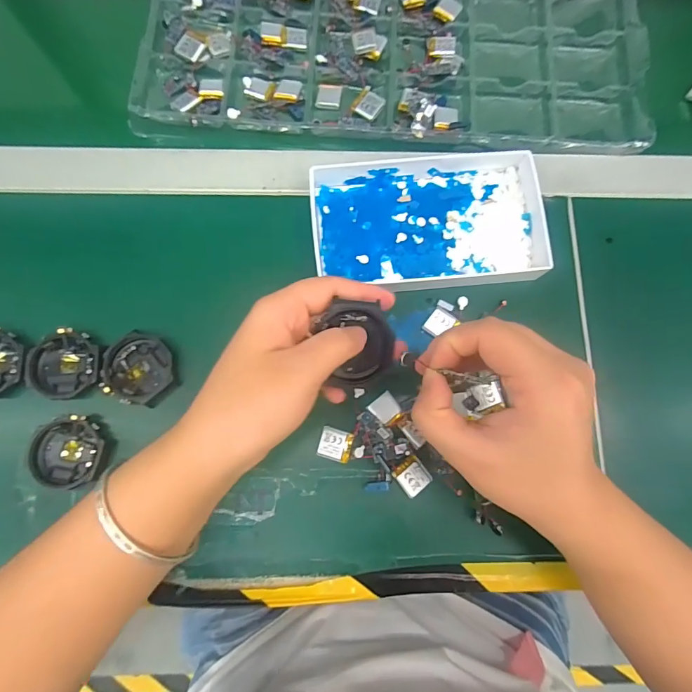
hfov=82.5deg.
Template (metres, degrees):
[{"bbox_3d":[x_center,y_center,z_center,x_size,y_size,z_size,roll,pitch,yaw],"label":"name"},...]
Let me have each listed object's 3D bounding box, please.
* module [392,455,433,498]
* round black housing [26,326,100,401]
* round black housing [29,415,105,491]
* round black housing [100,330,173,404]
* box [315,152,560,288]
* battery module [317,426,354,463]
[{"bbox_3d":[0.047,0.092,0.278,0.022,0.004,0.022,-35,82,-8],"label":"module"},{"bbox_3d":[-0.205,0.014,0.286,0.049,0.007,0.046,-31,81,-7],"label":"round black housing"},{"bbox_3d":[-0.196,0.075,0.278,0.047,0.013,0.048,0,79,-2],"label":"round black housing"},{"bbox_3d":[-0.153,0.016,0.295,0.047,0.018,0.049,0,79,-2],"label":"round black housing"},{"bbox_3d":[0.063,-0.100,0.308,0.174,0.023,0.107,-5,79,-3],"label":"box"},{"bbox_3d":[-0.008,0.071,0.285,0.022,0.009,0.021,15,79,1],"label":"battery module"}]

